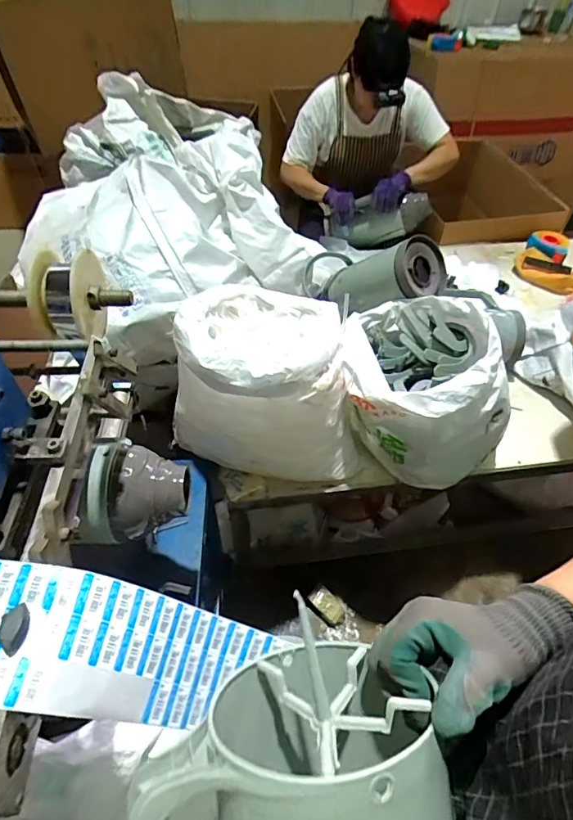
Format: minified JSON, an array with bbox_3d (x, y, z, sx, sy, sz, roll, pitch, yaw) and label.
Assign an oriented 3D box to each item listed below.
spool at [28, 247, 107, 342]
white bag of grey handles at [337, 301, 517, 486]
[{"bbox_3d":[-0.312,-0.156,0.681,0.076,0.110,0.110,4,50,1],"label":"spool"},{"bbox_3d":[0.310,-0.061,1.116,0.364,0.319,0.369,6,50,3],"label":"white bag of grey handles"}]

